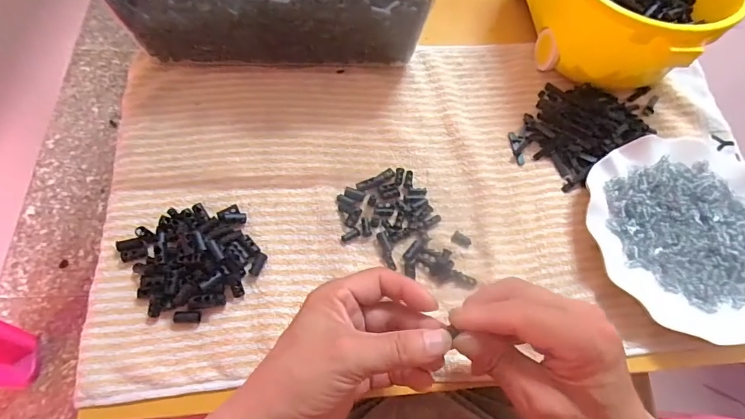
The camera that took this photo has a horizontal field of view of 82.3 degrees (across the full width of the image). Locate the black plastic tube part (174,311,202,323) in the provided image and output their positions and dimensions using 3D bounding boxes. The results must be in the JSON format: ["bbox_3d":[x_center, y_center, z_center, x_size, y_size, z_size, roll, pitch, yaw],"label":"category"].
[{"bbox_3d":[-0.142,0.083,0.328,0.020,0.006,0.009,0,65,-3],"label":"black plastic tube part"}]

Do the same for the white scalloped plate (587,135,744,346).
[{"bbox_3d":[0.280,0.020,0.372,0.172,0.021,0.177,1,65,-2],"label":"white scalloped plate"}]

